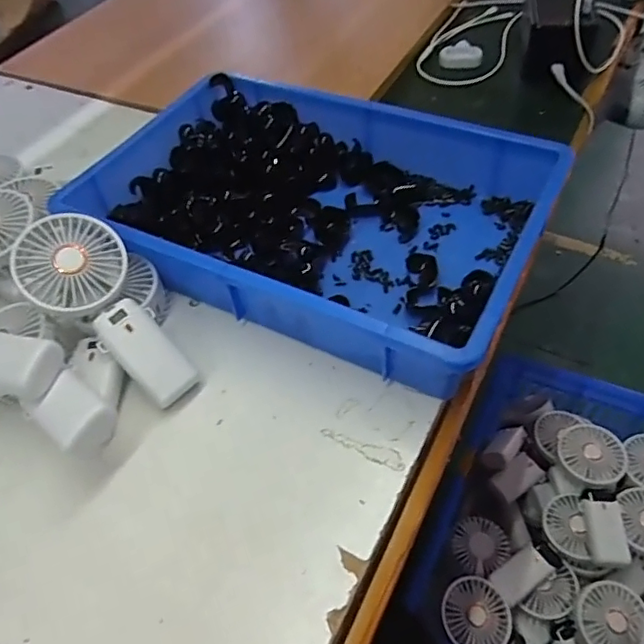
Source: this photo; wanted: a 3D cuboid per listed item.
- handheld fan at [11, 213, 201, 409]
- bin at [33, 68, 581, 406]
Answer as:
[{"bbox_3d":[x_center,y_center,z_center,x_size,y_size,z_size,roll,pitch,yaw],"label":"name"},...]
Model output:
[{"bbox_3d":[-0.176,-0.010,0.481,0.091,0.041,0.185,-40,88,-24],"label":"handheld fan"},{"bbox_3d":[-0.014,-0.118,0.561,0.421,0.078,0.288,20,56,18],"label":"bin"}]

